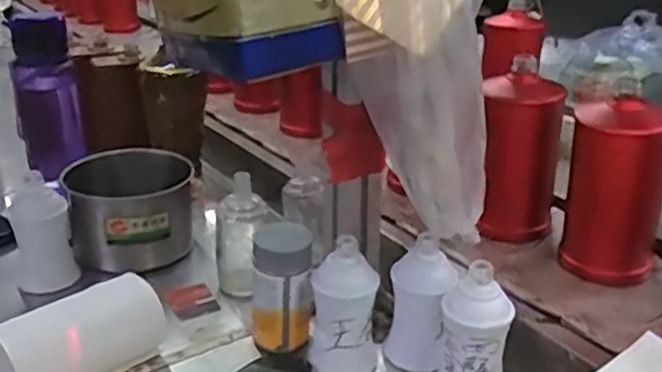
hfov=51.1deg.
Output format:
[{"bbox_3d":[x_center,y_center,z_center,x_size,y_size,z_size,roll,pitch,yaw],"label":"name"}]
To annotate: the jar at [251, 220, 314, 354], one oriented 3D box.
[{"bbox_3d":[-0.043,0.093,0.609,0.056,0.109,0.046,-1,26,0],"label":"jar"}]

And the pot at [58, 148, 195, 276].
[{"bbox_3d":[-0.220,0.025,0.765,0.127,0.087,0.130,-1,26,1],"label":"pot"}]

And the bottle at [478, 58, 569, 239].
[{"bbox_3d":[0.199,-0.028,0.727,0.072,0.174,0.072,10,28,21],"label":"bottle"}]

